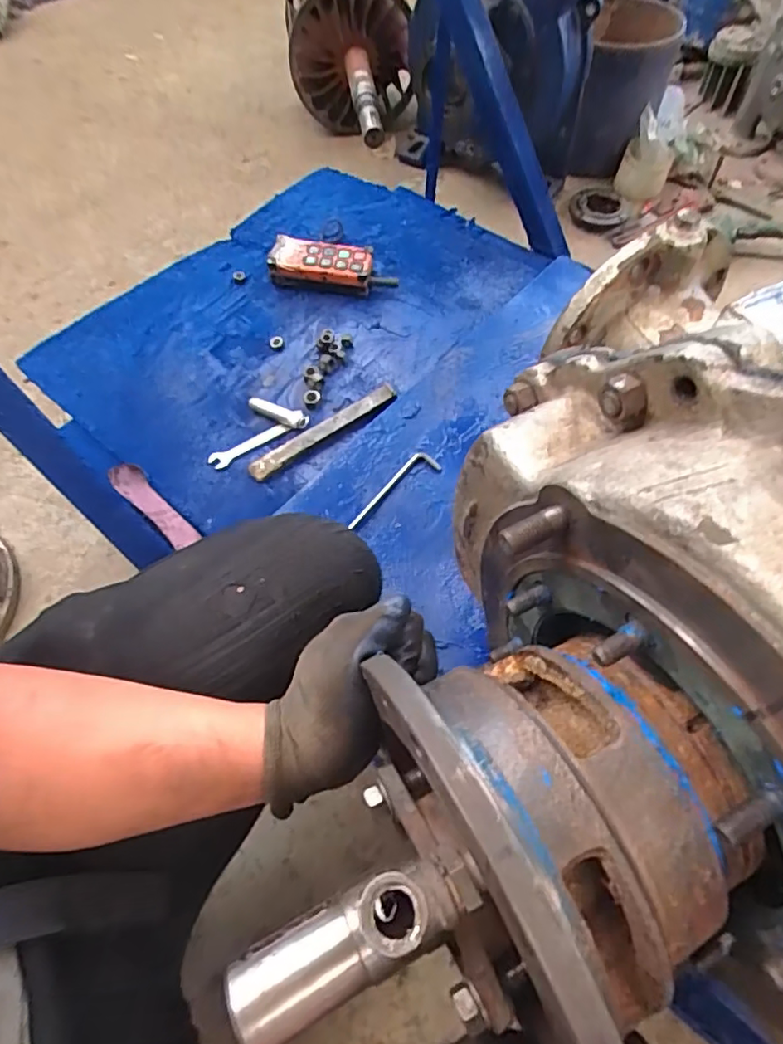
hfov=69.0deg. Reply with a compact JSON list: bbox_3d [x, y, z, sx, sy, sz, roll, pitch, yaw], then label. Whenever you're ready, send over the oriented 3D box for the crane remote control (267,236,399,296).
[{"bbox_3d":[-0.093,-0.409,0.912,0.201,0.056,0.071,7,59,5],"label":"crane remote control"}]

